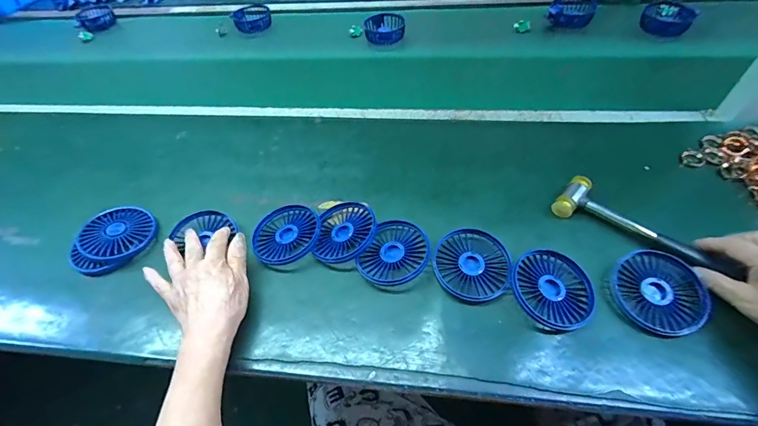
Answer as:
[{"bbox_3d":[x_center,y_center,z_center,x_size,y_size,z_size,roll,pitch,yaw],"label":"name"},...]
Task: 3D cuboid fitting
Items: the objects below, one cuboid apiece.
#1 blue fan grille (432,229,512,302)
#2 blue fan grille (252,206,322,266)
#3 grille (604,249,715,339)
[{"bbox_3d":[0.107,0.061,0.428,0.085,0.019,0.086,-2,51,3],"label":"blue fan grille"},{"bbox_3d":[-0.119,0.023,0.465,0.085,0.011,0.079,-23,53,-13],"label":"blue fan grille"},{"bbox_3d":[0.293,0.082,0.388,0.088,0.016,0.089,-2,51,3],"label":"grille"}]

